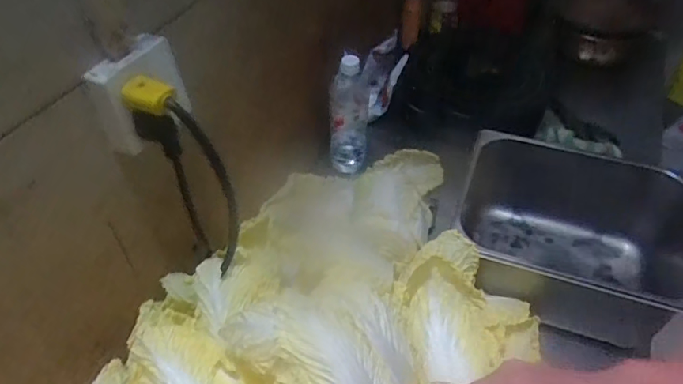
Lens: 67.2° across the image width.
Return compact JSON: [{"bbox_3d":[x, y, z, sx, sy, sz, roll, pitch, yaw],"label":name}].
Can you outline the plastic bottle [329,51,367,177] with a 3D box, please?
[{"bbox_3d":[0.013,-0.135,0.905,0.065,0.229,0.061,3,44,5],"label":"plastic bottle"}]

